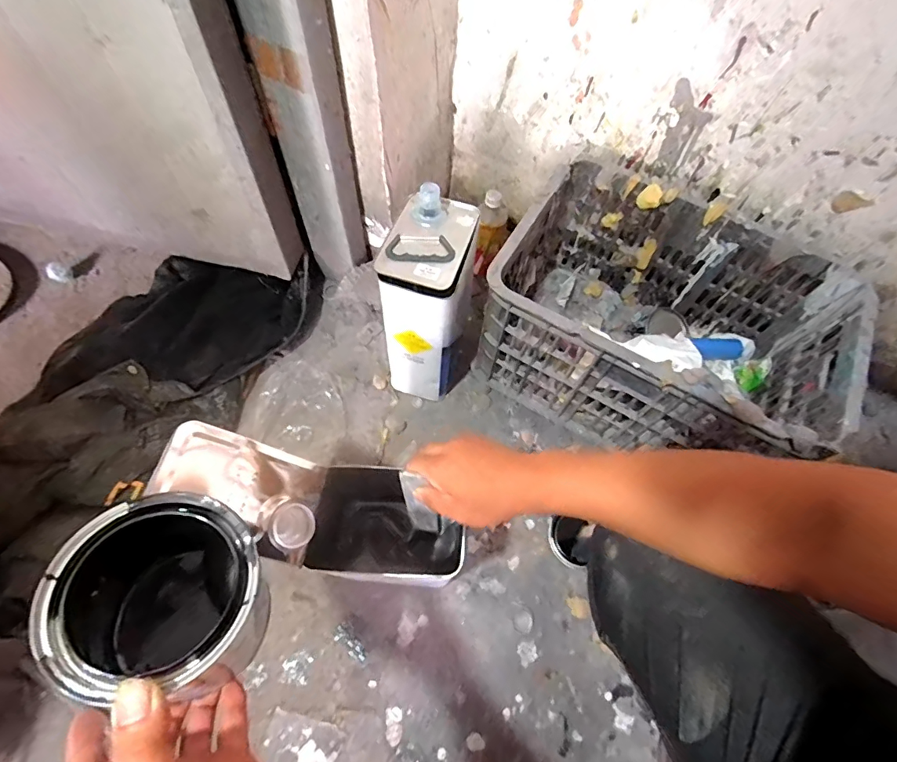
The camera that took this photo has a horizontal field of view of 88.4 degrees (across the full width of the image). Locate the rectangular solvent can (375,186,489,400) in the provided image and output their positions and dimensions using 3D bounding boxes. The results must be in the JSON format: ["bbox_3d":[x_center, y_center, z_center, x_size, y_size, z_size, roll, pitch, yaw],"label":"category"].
[{"bbox_3d":[-0.021,-0.107,0.752,0.125,0.355,0.169,17,63,6],"label":"rectangular solvent can"}]

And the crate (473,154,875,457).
[{"bbox_3d":[0.327,-0.087,0.743,0.468,0.251,0.343,31,66,12],"label":"crate"}]

